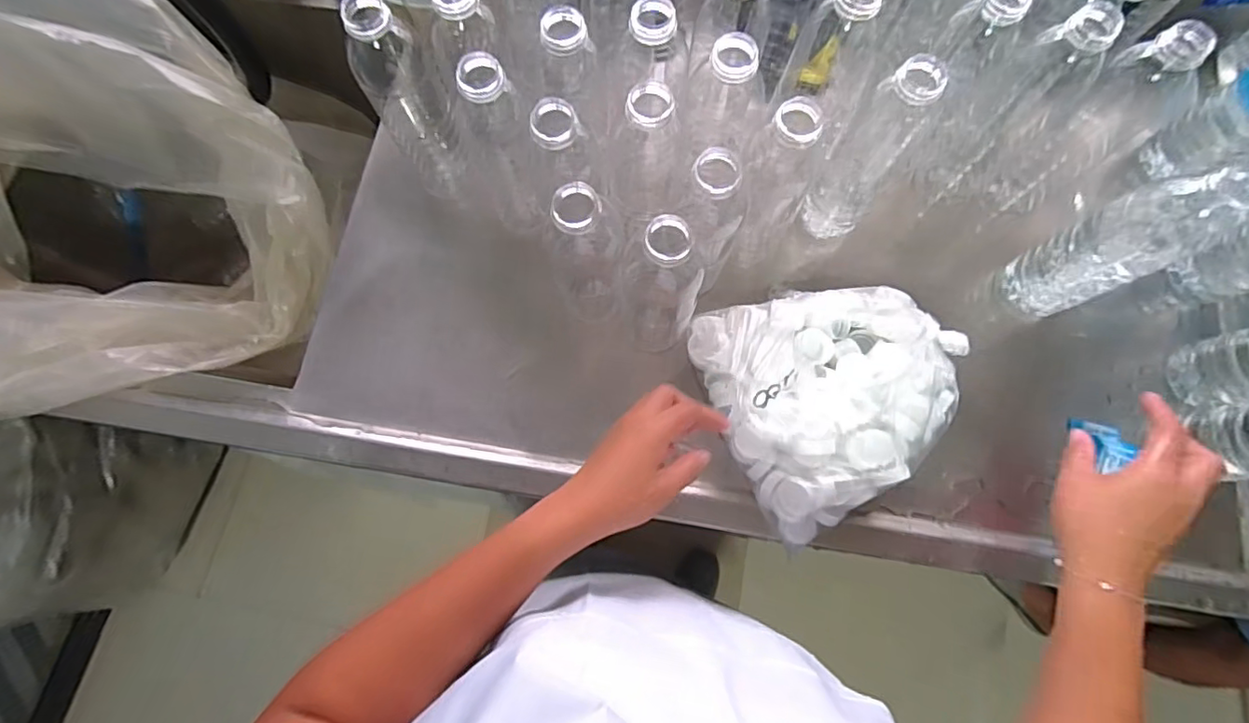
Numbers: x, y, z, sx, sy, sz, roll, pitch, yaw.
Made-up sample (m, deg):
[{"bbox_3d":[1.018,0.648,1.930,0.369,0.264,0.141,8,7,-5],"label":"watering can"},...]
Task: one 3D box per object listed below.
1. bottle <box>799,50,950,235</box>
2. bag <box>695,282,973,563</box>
[{"bbox_3d":[0.202,-0.171,0.487,0.056,0.201,0.051,34,78,8],"label":"bottle"},{"bbox_3d":[0.190,0.018,0.510,0.220,0.086,0.210,-26,77,-7],"label":"bag"}]

